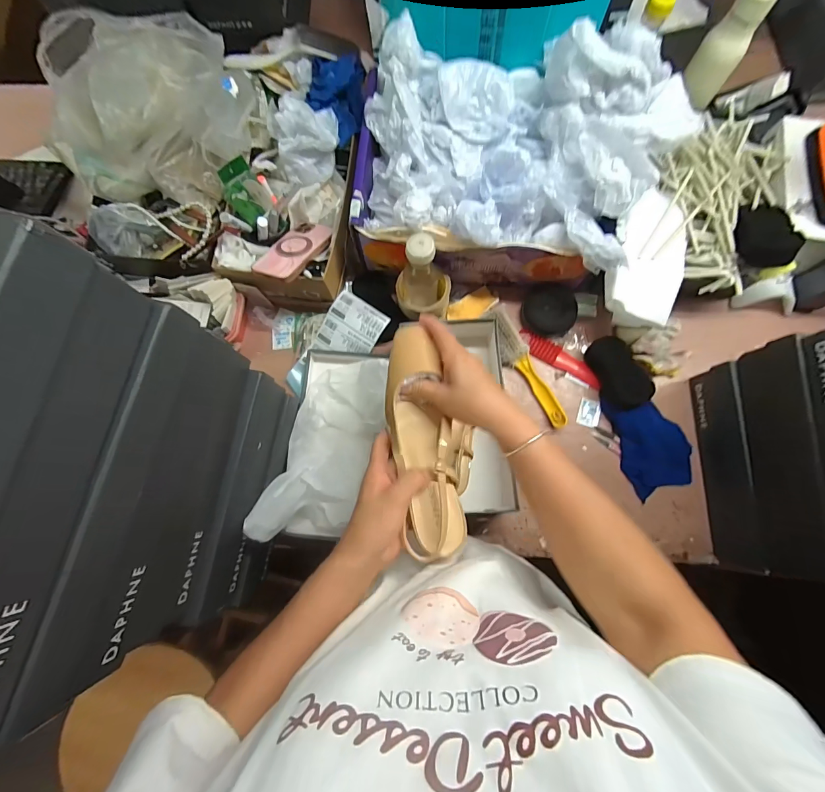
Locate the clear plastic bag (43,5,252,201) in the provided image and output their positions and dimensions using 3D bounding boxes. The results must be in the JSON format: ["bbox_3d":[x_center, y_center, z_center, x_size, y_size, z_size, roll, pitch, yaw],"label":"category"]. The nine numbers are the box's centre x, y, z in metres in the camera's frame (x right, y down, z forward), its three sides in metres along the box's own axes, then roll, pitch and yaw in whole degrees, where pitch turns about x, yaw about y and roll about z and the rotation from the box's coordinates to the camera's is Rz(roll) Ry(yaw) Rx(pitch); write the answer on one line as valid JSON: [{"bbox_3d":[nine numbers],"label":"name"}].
[{"bbox_3d":[-0.407,-0.453,0.573,0.323,0.123,0.243,2,79,1],"label":"clear plastic bag"}]

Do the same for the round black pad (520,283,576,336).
[{"bbox_3d":[0.237,-0.149,0.642,0.090,0.015,0.089,7,112,18],"label":"round black pad"}]

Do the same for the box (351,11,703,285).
[{"bbox_3d":[0.148,-0.343,0.569,0.456,0.200,0.304,3,79,2],"label":"box"}]

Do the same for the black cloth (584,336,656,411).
[{"bbox_3d":[0.343,-0.038,0.621,0.059,0.051,0.127,-20,79,-3],"label":"black cloth"}]

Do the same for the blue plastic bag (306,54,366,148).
[{"bbox_3d":[-0.132,-0.500,0.626,0.091,0.058,0.128,5,79,2],"label":"blue plastic bag"}]

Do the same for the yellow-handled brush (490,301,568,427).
[{"bbox_3d":[0.191,-0.050,0.631,0.057,0.043,0.227,-23,79,-3],"label":"yellow-handled brush"}]

